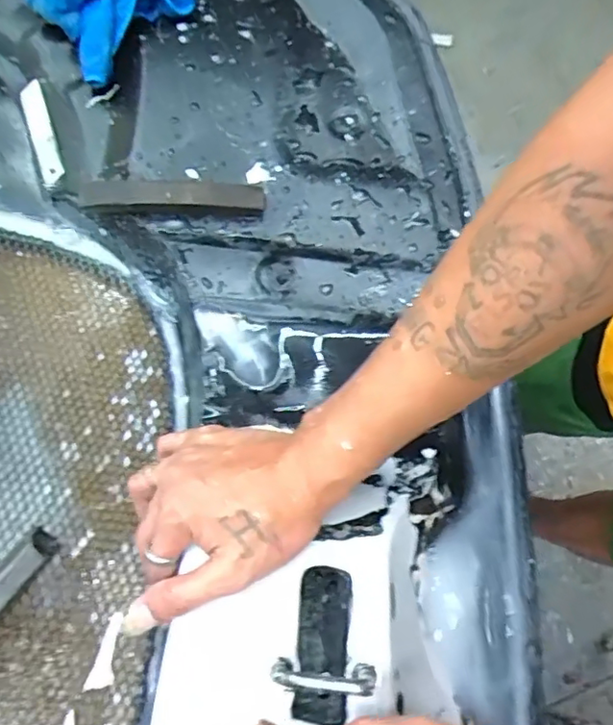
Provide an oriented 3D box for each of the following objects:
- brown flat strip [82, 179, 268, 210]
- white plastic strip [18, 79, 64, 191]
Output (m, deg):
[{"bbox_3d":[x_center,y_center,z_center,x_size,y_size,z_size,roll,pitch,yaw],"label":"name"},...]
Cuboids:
[{"bbox_3d":[-0.104,-0.129,0.445,0.139,0.017,0.023,-1,71,-6],"label":"brown flat strip"},{"bbox_3d":[-0.226,-0.194,0.495,0.025,0.006,0.096,-24,77,17],"label":"white plastic strip"}]

